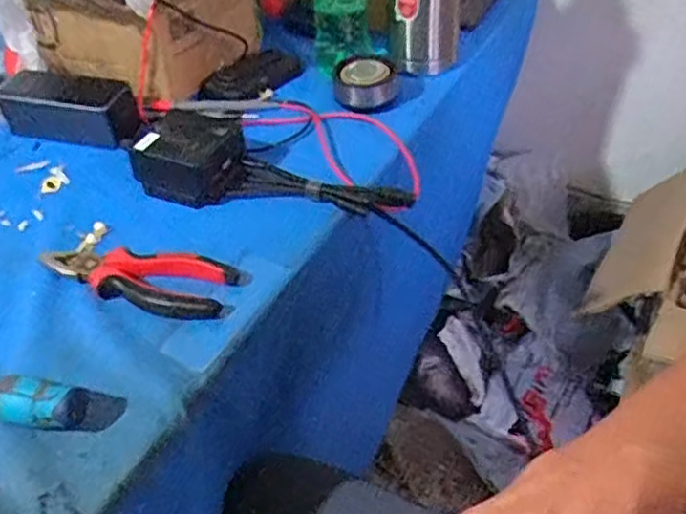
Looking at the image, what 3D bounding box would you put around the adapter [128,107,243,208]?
[{"bbox_3d":[-0.134,-0.089,0.614,0.087,0.049,0.073,16,47,19],"label":"adapter"}]

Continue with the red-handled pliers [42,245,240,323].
[{"bbox_3d":[-0.159,0.013,0.527,0.153,0.014,0.058,11,45,15],"label":"red-handled pliers"}]

